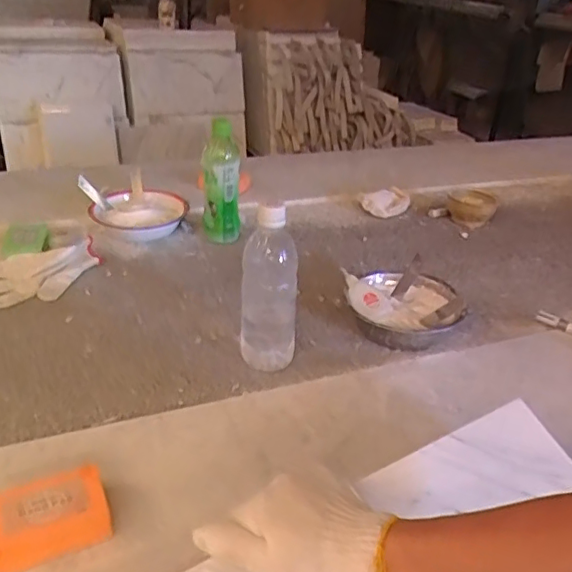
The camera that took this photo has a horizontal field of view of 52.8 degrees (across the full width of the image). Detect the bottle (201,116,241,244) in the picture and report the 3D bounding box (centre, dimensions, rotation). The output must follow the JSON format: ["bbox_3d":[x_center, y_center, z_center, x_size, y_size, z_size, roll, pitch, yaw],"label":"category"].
[{"bbox_3d":[-0.108,-0.166,0.967,0.063,0.202,0.054,-2,31,-9],"label":"bottle"}]

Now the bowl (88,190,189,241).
[{"bbox_3d":[-0.259,-0.128,1.045,0.153,0.059,0.153,2,30,-1],"label":"bowl"}]

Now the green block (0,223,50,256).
[{"bbox_3d":[-0.416,-0.077,0.924,0.069,0.018,0.102,-4,31,-12],"label":"green block"}]

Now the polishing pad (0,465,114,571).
[{"bbox_3d":[-0.196,0.189,0.472,0.093,0.024,0.063,-14,34,-27],"label":"polishing pad"}]

